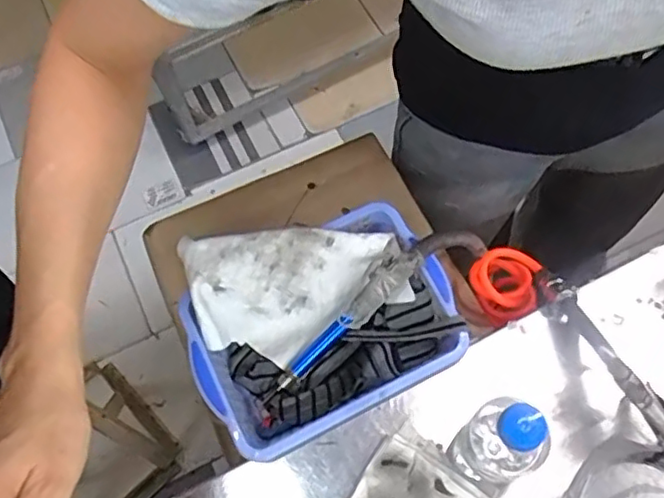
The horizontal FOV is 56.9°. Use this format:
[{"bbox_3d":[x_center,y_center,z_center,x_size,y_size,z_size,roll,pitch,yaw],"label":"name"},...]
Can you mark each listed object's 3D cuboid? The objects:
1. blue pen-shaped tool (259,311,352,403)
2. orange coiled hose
[{"bbox_3d":[-0.023,0.101,0.560,0.109,0.014,0.016,-46,71,3],"label":"blue pen-shaped tool"},{"bbox_3d":[0.174,0.036,0.618,0.065,0.057,0.069,-31,69,-8],"label":"orange coiled hose"}]

